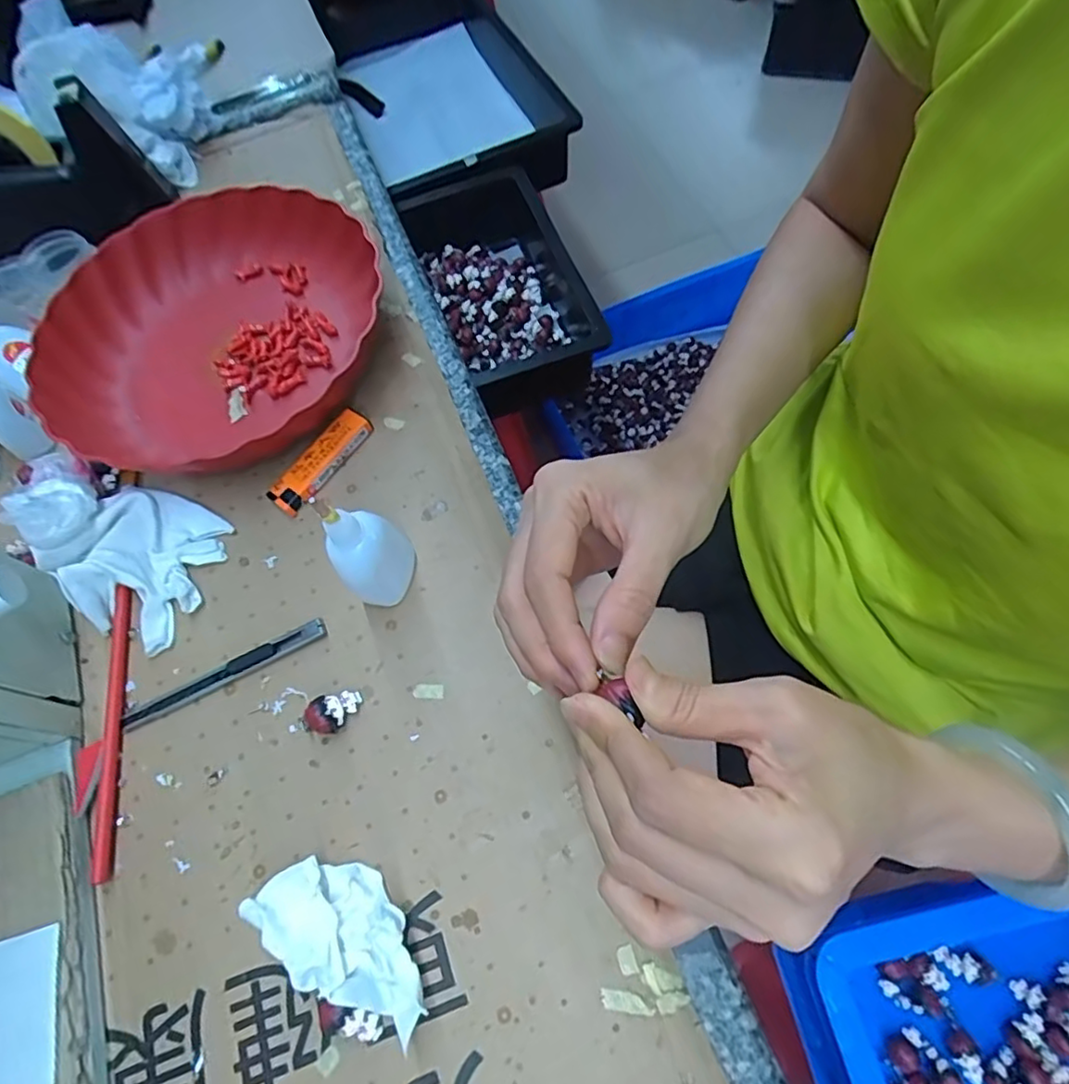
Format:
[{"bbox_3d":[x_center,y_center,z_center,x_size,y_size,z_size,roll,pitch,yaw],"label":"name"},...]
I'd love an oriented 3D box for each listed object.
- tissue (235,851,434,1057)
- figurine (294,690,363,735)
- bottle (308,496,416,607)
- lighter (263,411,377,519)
[{"bbox_3d":[-0.087,0.183,0.296,0.093,0.030,0.048,25,68,14],"label":"tissue"},{"bbox_3d":[-0.113,0.094,0.345,0.037,0.018,0.020,-35,67,-13],"label":"figurine"},{"bbox_3d":[-0.089,0.003,0.339,0.038,0.097,0.032,-25,66,-9],"label":"bottle"},{"bbox_3d":[-0.139,-0.053,0.411,0.023,0.015,0.078,31,70,16],"label":"lighter"}]

